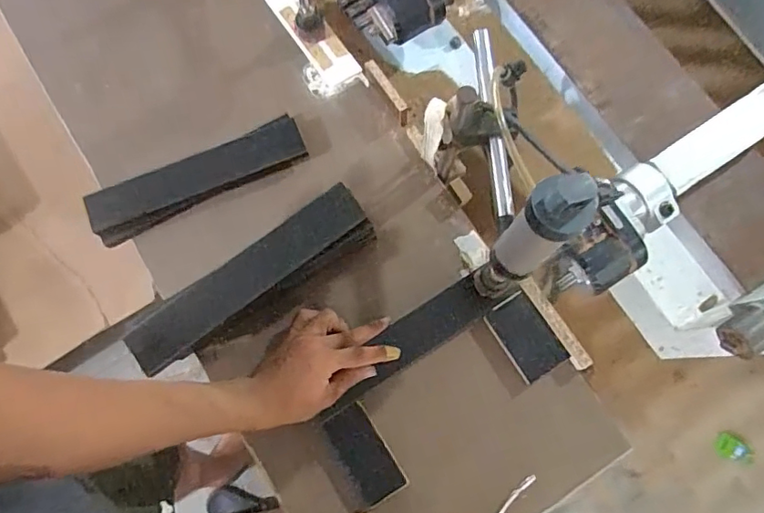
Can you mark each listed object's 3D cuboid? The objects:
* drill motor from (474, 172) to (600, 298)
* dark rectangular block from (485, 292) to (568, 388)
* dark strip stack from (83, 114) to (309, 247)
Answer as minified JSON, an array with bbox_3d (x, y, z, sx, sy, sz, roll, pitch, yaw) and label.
[{"bbox_3d":[0.137,-0.009,0.512,0.051,0.279,0.055,0,79,0],"label":"drill motor"},{"bbox_3d":[0.175,0.099,0.641,0.060,0.011,0.098,-34,81,-6],"label":"dark rectangular block"},{"bbox_3d":[-0.242,-0.102,0.690,0.295,0.042,0.073,-23,80,-4],"label":"dark strip stack"}]

